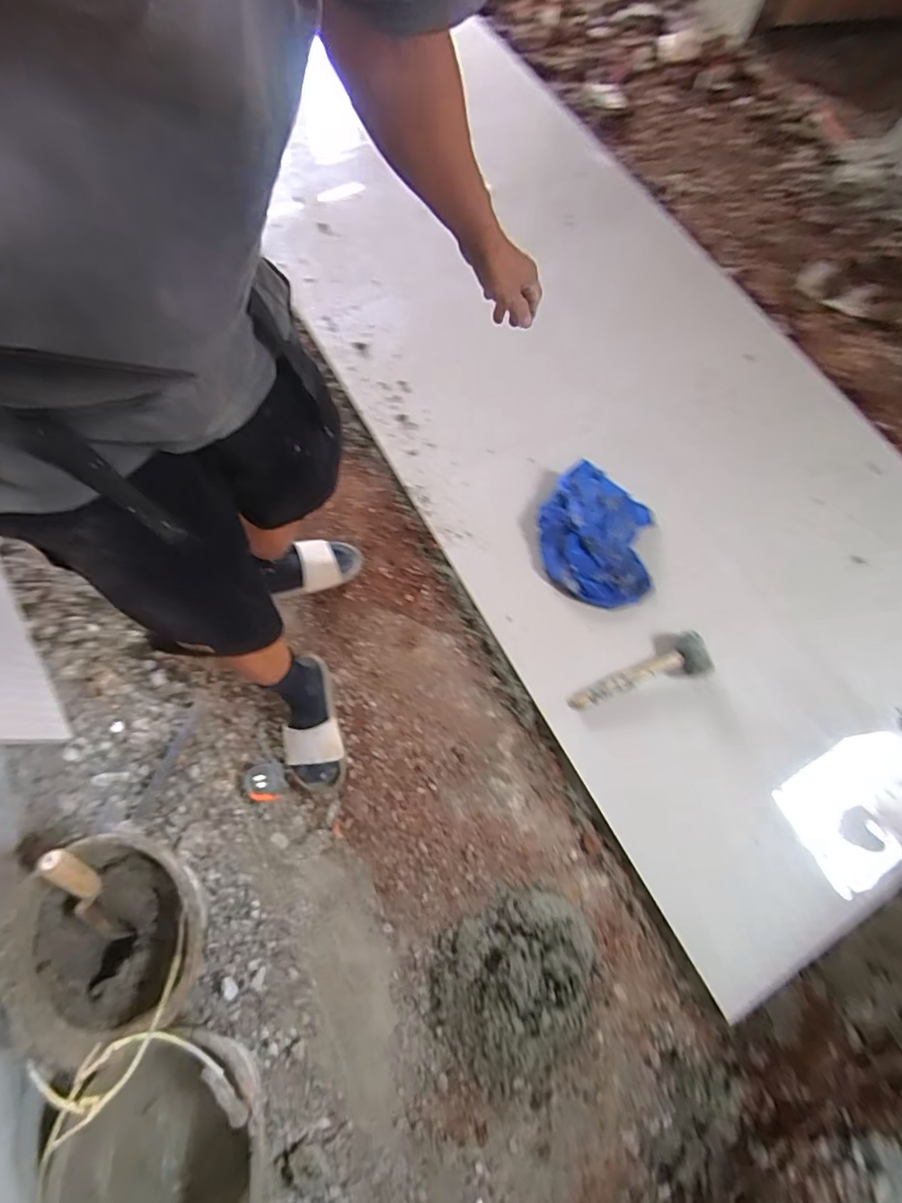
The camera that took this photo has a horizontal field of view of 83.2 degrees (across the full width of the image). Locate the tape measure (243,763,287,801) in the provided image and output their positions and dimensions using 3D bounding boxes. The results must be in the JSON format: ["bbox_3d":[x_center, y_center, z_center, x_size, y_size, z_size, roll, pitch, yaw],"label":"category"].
[{"bbox_3d":[-0.373,0.355,0.995,0.076,0.038,0.070,-10,71,-7],"label":"tape measure"}]

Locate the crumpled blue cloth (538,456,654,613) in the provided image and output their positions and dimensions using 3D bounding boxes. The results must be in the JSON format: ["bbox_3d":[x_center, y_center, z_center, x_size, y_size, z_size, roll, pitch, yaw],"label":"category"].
[{"bbox_3d":[0.343,-0.163,1.184,0.273,0.064,0.339,7,70,-1],"label":"crumpled blue cloth"}]

